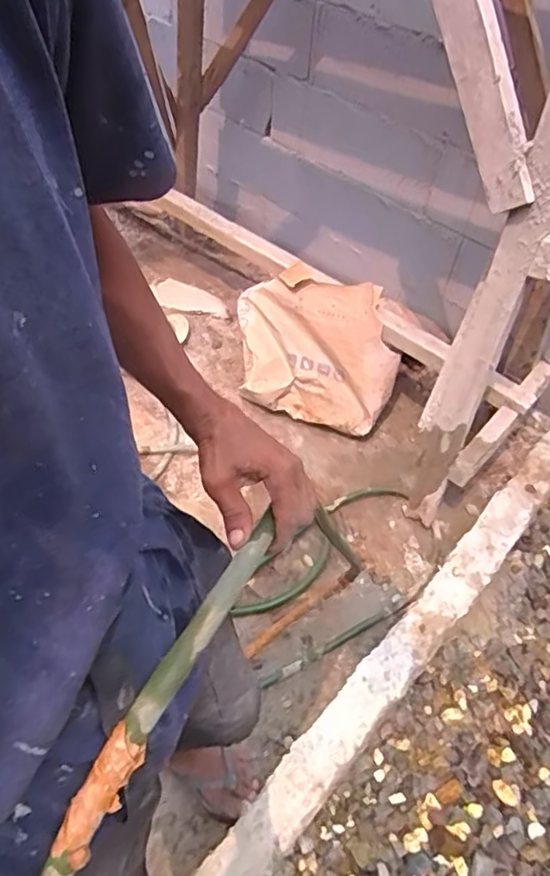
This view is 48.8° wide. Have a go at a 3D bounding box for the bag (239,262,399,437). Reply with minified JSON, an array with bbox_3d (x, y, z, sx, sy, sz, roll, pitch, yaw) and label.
[{"bbox_3d":[0.105,-0.246,1.661,0.433,0.380,0.086,17,9,20],"label":"bag"}]

